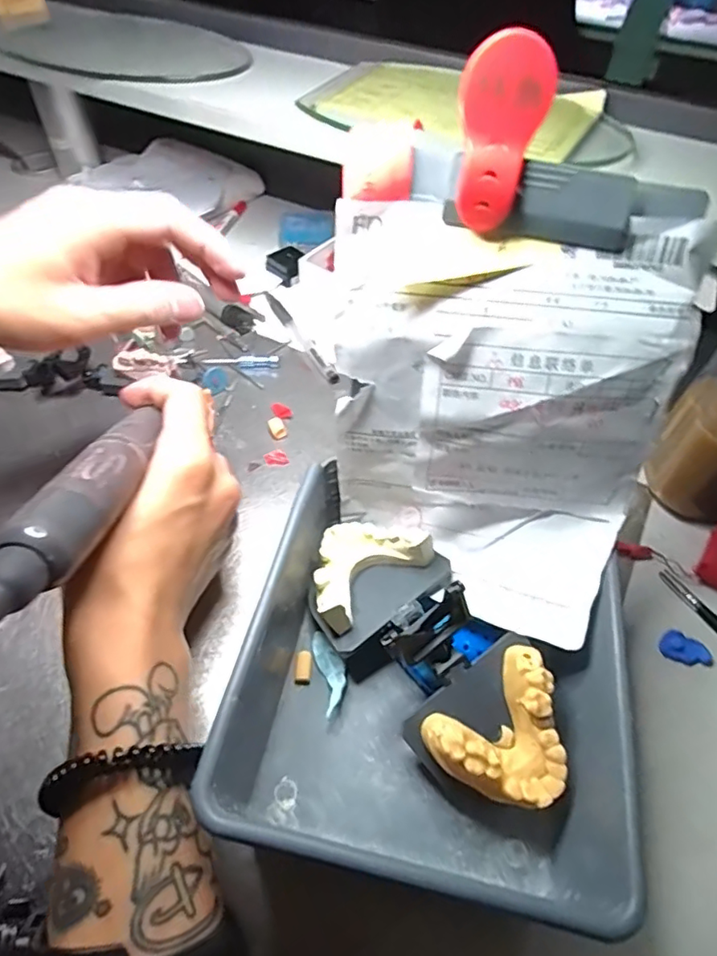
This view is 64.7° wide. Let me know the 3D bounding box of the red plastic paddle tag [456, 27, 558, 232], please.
[{"bbox_3d":[0.051,-0.124,0.207,0.031,0.060,0.014,12,30,6],"label":"red plastic paddle tag"}]

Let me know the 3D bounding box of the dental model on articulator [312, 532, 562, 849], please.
[{"bbox_3d":[0.040,0.084,0.272,0.086,0.042,0.164,-32,60,-26],"label":"dental model on articulator"}]

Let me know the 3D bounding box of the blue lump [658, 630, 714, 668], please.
[{"bbox_3d":[0.179,0.093,0.307,0.026,0.007,0.015,19,52,11],"label":"blue lump"}]

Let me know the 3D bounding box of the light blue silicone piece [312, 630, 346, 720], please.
[{"bbox_3d":[-0.014,0.097,0.282,0.014,0.011,0.043,-10,53,-11],"label":"light blue silicone piece"}]

